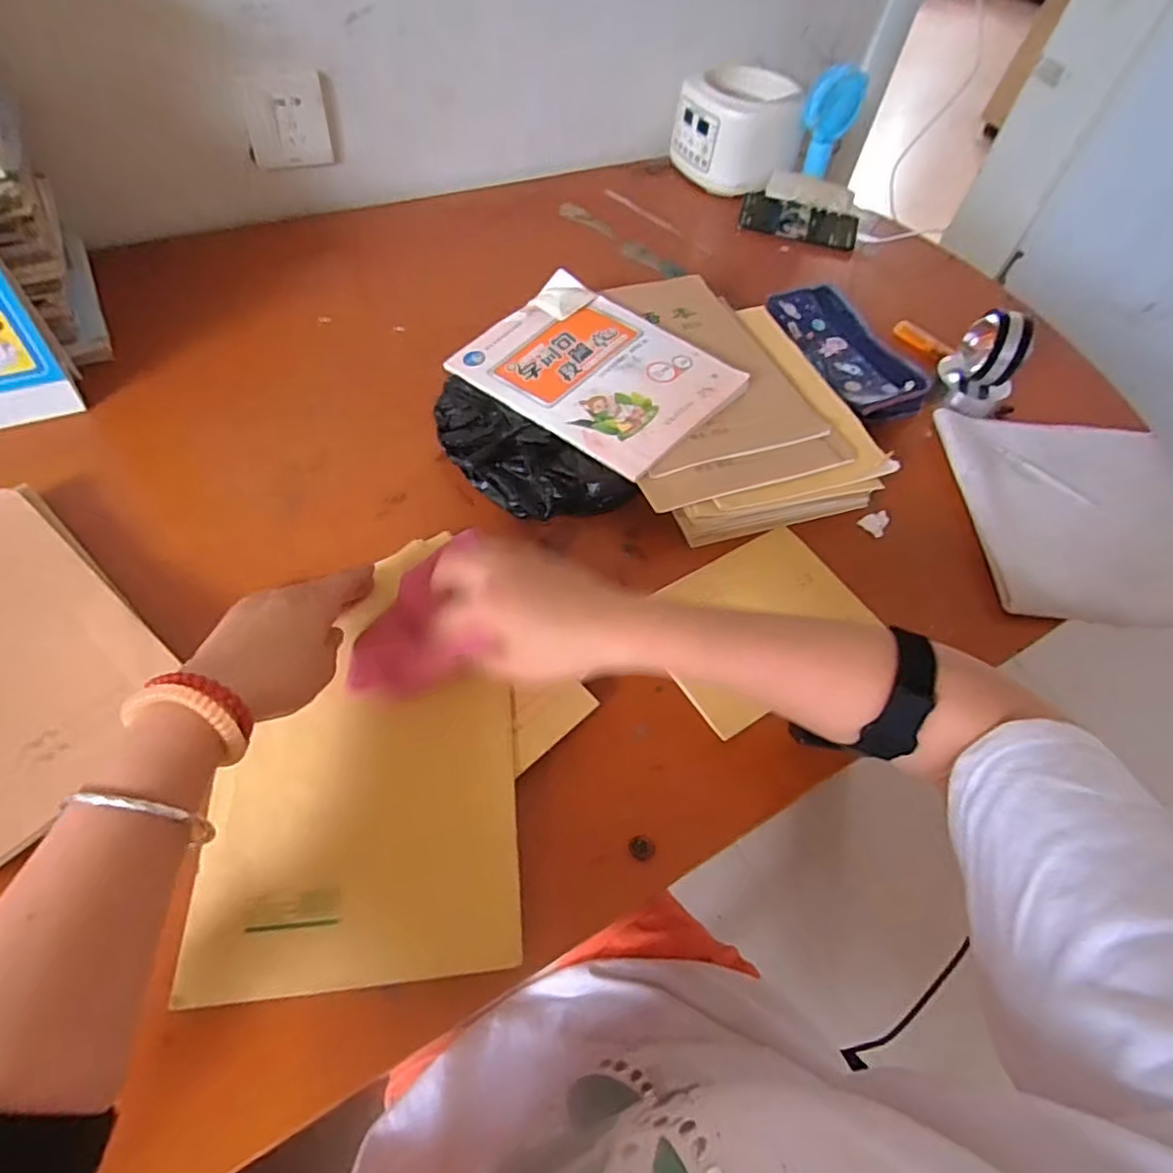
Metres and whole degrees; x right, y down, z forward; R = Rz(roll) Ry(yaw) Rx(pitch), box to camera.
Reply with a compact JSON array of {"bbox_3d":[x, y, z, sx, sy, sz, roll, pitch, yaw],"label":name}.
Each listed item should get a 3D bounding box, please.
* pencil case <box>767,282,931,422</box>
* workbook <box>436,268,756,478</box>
[{"bbox_3d":[0.271,-0.244,0.659,0.097,0.027,0.188,-13,58,-14],"label":"pencil case"},{"bbox_3d":[0.008,-0.204,0.585,0.233,0.012,0.164,36,67,22],"label":"workbook"}]

